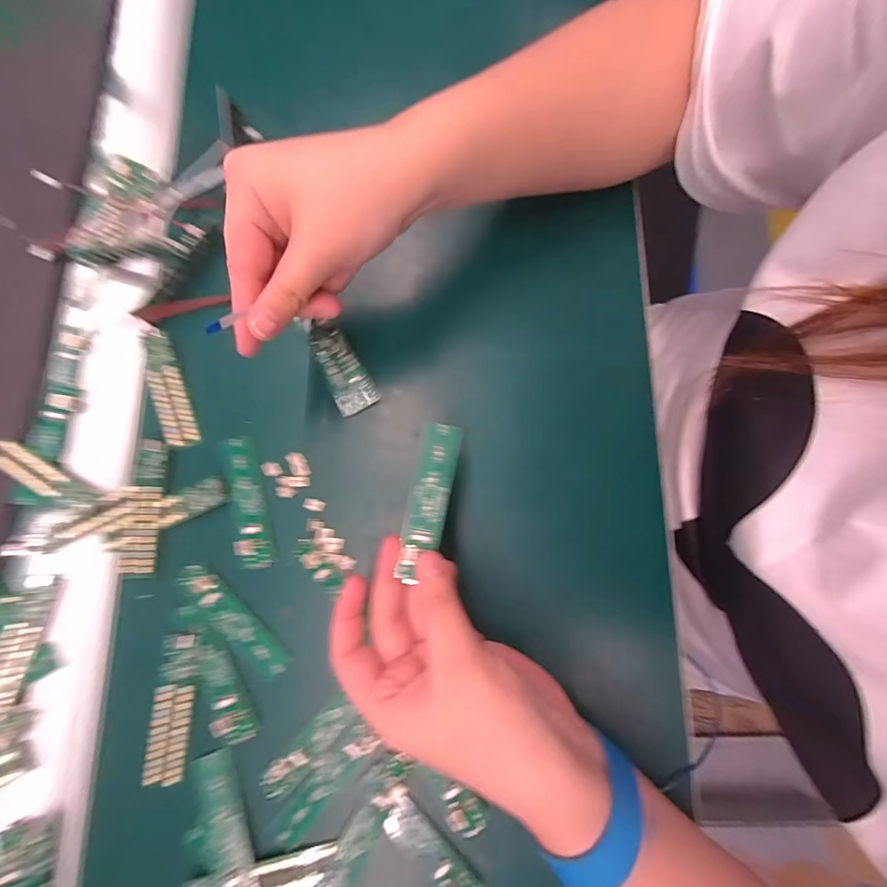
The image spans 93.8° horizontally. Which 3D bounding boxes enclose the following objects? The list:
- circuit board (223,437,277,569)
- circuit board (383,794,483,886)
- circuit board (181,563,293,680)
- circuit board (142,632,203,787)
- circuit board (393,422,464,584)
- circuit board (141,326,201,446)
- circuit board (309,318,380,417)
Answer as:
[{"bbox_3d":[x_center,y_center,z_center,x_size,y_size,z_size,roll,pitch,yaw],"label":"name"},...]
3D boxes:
[{"bbox_3d":[-0.125,0.036,0.261,0.019,0.009,0.084,-15,79,-1],"label":"circuit board"},{"bbox_3d":[-0.007,0.223,0.221,0.019,0.009,0.062,-44,81,-6],"label":"circuit board"},{"bbox_3d":[-0.128,0.107,0.251,0.020,0.007,0.083,-44,81,-6],"label":"circuit board"},{"bbox_3d":[-0.156,0.152,0.238,0.023,0.009,0.080,5,80,2],"label":"circuit board"},{"bbox_3d":[-0.008,0.029,0.222,0.021,0.005,0.082,13,78,4],"label":"circuit board"},{"bbox_3d":[-0.185,-0.038,0.277,0.020,0.004,0.083,-18,84,-23],"label":"circuit board"},{"bbox_3d":[-0.068,-0.051,0.274,0.027,0.007,0.064,-29,88,-4],"label":"circuit board"}]

